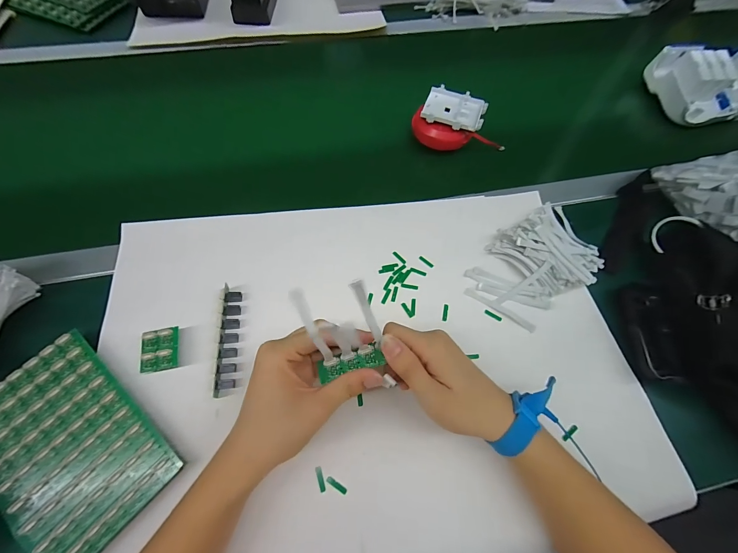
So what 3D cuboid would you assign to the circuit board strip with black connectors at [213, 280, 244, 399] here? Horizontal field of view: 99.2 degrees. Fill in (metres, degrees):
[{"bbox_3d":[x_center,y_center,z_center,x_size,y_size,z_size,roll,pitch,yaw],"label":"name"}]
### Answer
[{"bbox_3d":[-0.153,0.067,0.343,0.018,0.019,0.114,-4,66,-5],"label":"circuit board strip with black connectors"}]

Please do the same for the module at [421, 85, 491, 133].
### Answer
[{"bbox_3d":[0.125,-0.244,0.456,0.086,0.011,0.073,21,66,6],"label":"module"}]

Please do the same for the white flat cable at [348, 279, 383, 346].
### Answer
[{"bbox_3d":[-0.001,0.028,0.243,0.010,0.073,0.006,-35,43,-17],"label":"white flat cable"}]

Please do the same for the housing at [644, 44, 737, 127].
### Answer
[{"bbox_3d":[0.604,-0.334,0.550,0.183,0.069,0.141,-2,65,-5],"label":"housing"}]

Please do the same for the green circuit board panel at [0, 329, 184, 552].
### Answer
[{"bbox_3d":[-0.278,0.155,0.294,0.185,0.017,0.113,40,69,14],"label":"green circuit board panel"}]

